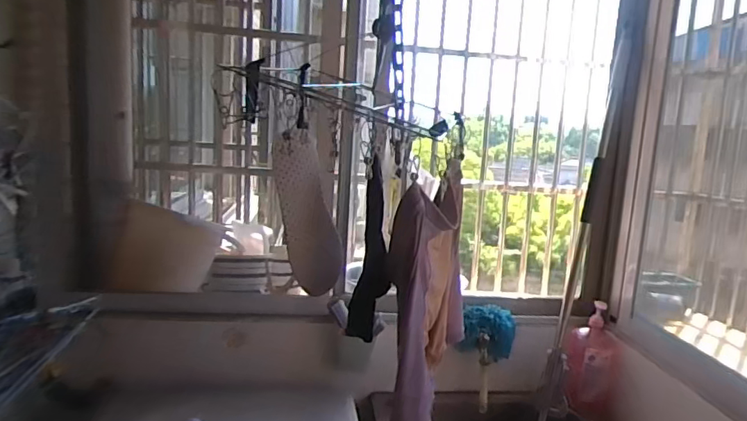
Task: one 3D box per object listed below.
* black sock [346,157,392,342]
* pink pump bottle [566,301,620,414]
[{"bbox_3d":[-0.004,0.060,0.677,0.053,0.235,0.091,3,9,2],"label":"black sock"},{"bbox_3d":[0.609,0.411,1.424,0.123,0.298,0.114,8,10,26],"label":"pink pump bottle"}]

